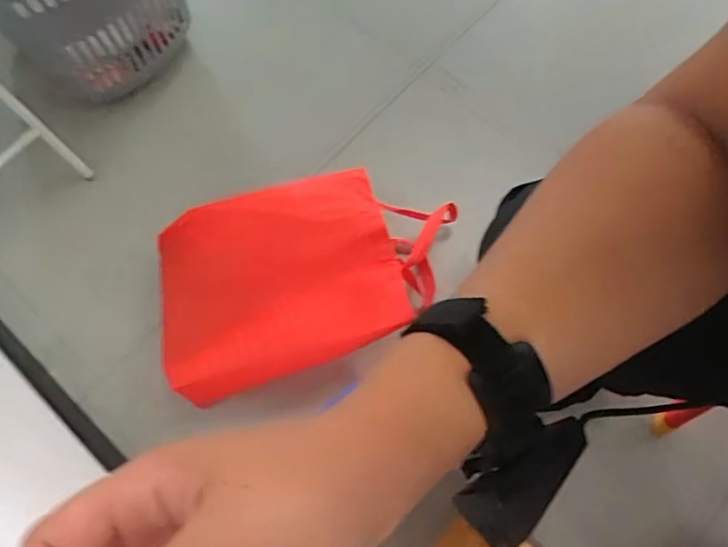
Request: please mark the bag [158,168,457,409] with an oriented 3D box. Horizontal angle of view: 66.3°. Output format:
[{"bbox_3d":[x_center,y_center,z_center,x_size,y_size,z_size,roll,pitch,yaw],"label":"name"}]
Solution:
[{"bbox_3d":[-0.096,-0.011,0.852,0.438,0.087,0.301,-15,72,-4],"label":"bag"}]

